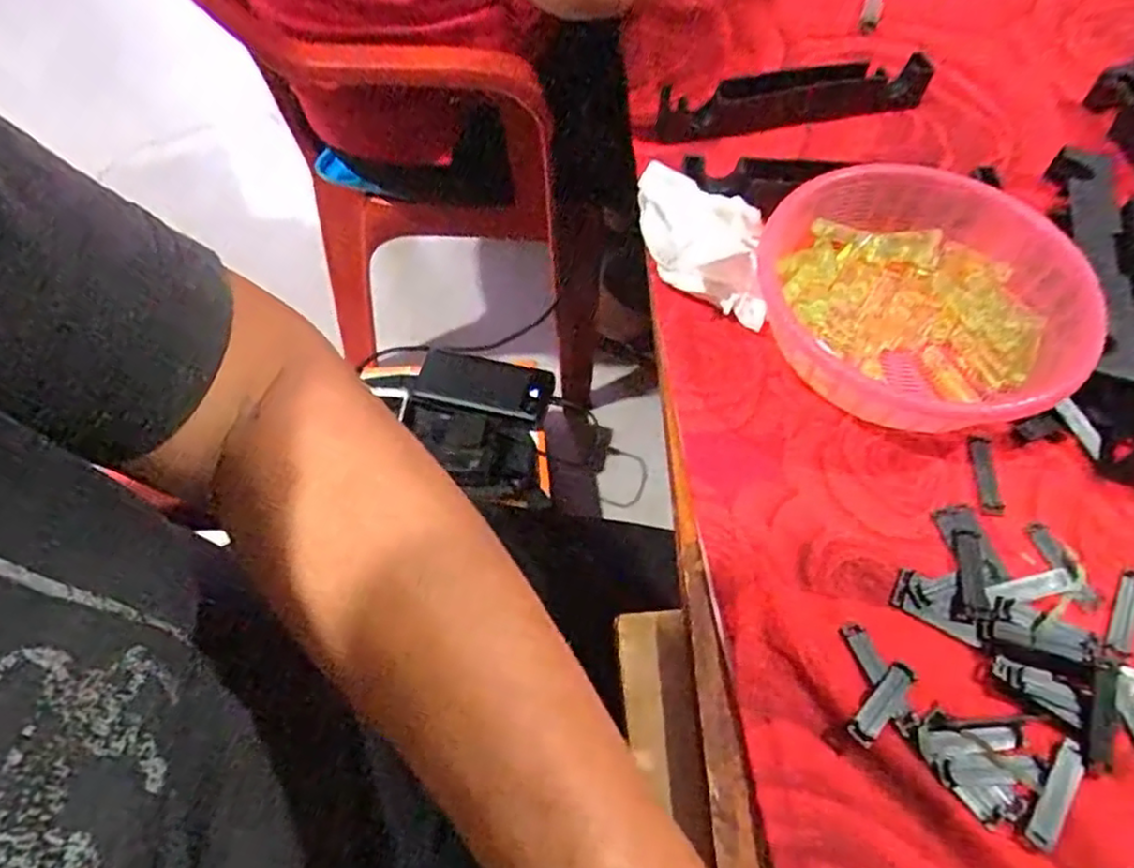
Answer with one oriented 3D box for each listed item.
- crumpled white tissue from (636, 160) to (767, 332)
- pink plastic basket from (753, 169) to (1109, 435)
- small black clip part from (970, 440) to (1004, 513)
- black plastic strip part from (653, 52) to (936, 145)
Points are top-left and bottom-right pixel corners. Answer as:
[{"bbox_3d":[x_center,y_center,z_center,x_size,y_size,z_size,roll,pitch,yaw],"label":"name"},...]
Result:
[{"bbox_3d":[0.077,-0.105,0.389,0.070,0.069,0.058,0,60,0],"label":"crumpled white tissue"},{"bbox_3d":[0.194,-0.072,0.378,0.170,0.045,0.168,6,60,3],"label":"pink plastic basket"},{"bbox_3d":[0.216,0.021,0.354,0.011,0.004,0.044,6,60,4],"label":"small black clip part"},{"bbox_3d":[0.162,-0.247,0.495,0.189,0.028,0.036,-7,60,-4],"label":"black plastic strip part"}]

